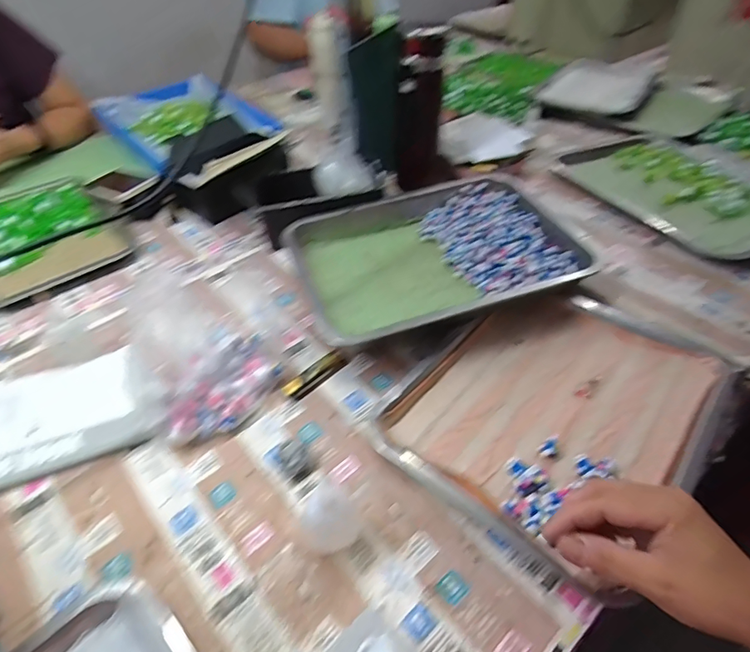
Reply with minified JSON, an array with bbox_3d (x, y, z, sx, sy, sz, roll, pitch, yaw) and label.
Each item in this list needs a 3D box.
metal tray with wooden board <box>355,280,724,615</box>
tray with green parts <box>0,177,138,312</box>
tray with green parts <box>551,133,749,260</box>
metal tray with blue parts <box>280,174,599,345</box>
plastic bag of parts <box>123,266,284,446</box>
[{"bbox_3d":[0.186,0.079,0.483,0.257,0.032,0.315,31,53,29],"label":"metal tray with wooden board"},{"bbox_3d":[-0.514,-0.146,0.727,0.205,0.028,0.277,-33,52,-28],"label":"tray with green parts"},{"bbox_3d":[0.463,-0.222,0.737,0.238,0.036,0.365,-19,47,-17],"label":"tray with green parts"},{"bbox_3d":[0.072,-0.090,0.628,0.345,0.056,0.259,-14,45,-12],"label":"metal tray with blue parts"},{"bbox_3d":[-0.186,0.022,0.487,0.138,0.093,0.152,-28,50,-25],"label":"plastic bag of parts"}]

